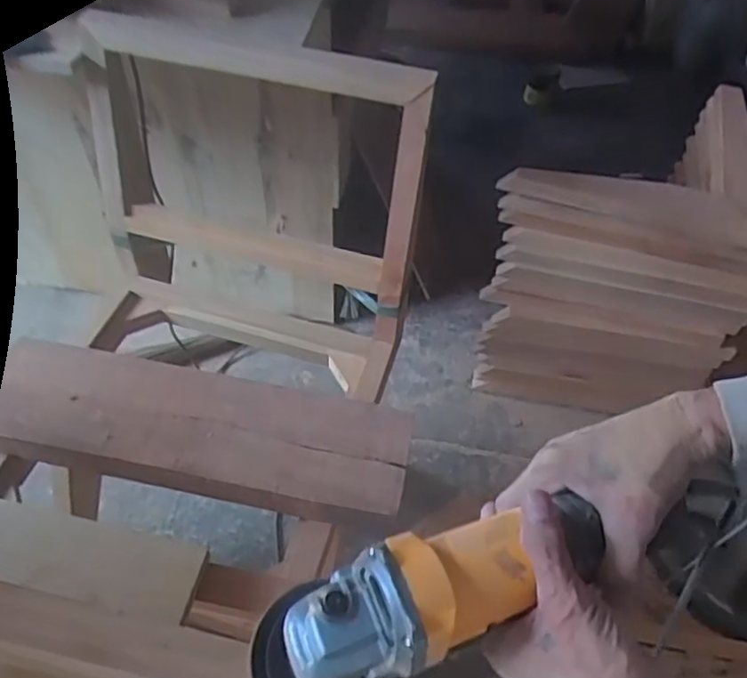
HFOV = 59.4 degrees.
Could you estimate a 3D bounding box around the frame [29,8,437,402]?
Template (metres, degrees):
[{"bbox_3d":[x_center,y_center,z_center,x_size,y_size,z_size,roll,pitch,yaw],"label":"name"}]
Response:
[{"bbox_3d":[-0.201,-0.181,0.935,0.542,0.490,0.071,9,35,9],"label":"frame"}]

